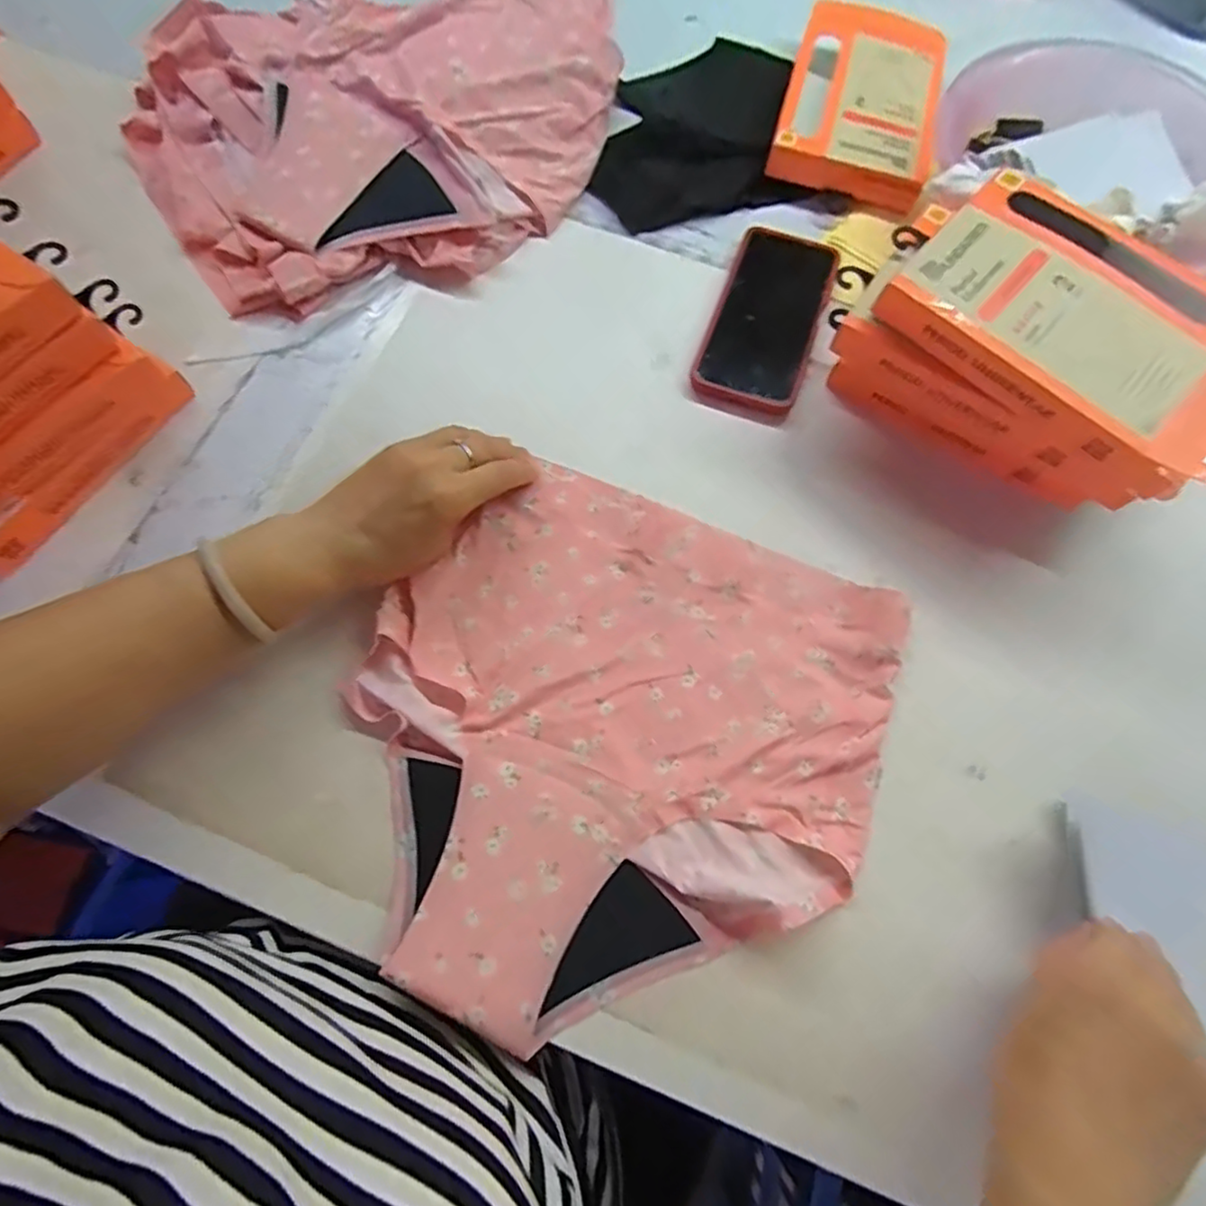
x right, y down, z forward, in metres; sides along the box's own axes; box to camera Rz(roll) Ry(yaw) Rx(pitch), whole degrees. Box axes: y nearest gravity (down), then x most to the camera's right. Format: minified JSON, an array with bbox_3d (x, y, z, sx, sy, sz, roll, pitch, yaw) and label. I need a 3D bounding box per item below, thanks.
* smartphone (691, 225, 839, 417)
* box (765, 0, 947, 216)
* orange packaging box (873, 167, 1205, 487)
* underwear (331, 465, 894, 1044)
[{"bbox_3d":[0.129,-0.224,0.504,0.078,0.016,0.172,20,71,6],"label":"smartphone"},{"bbox_3d":[0.227,-0.440,0.570,0.129,0.034,0.216,17,71,4],"label":"box"},{"bbox_3d":[0.291,-0.166,0.384,0.208,0.031,0.129,39,76,12],"label":"orange packaging box"},{"bbox_3d":[0.006,0.081,0.386,0.301,0.028,0.308,20,73,7],"label":"underwear"}]

